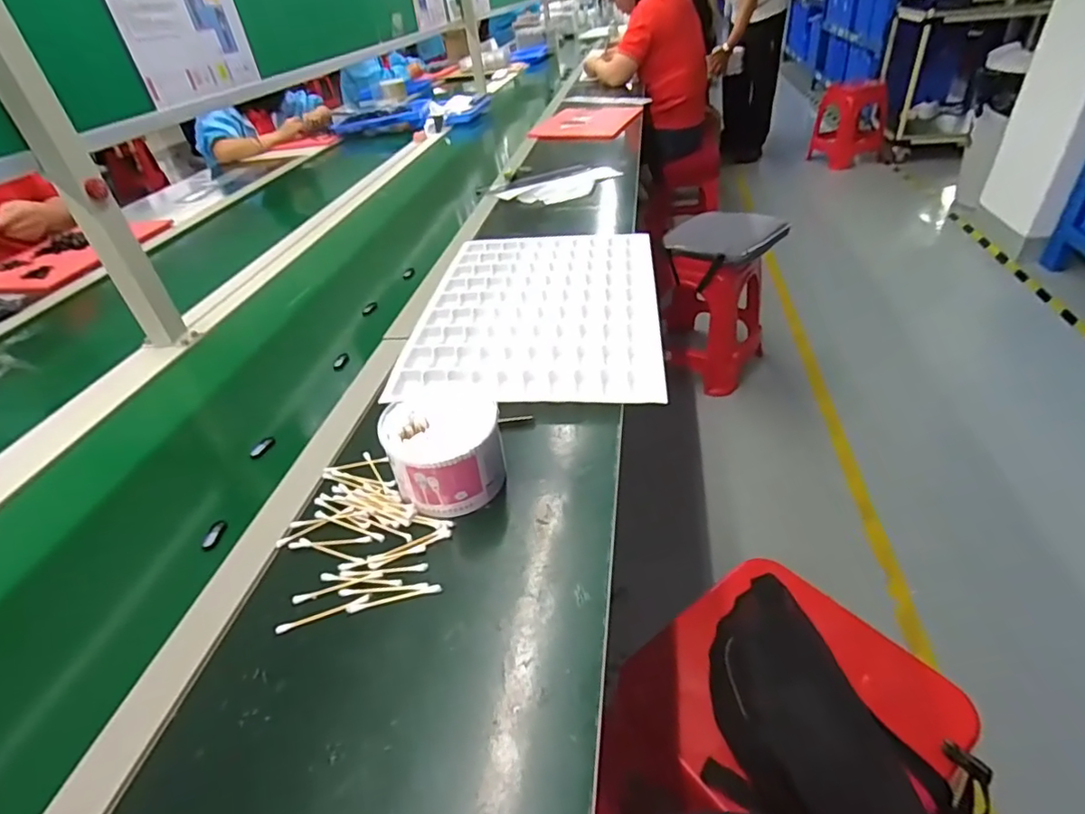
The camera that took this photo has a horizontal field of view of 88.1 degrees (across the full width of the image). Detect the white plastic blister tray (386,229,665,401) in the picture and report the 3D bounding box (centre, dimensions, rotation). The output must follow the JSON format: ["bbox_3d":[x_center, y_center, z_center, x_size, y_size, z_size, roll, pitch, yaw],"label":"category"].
[{"bbox_3d":[-0.001,-0.156,0.822,0.327,0.014,0.470,1,39,7],"label":"white plastic blister tray"}]

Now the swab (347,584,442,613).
[{"bbox_3d":[-0.120,0.155,0.455,0.075,0.004,0.007,-12,39,-8],"label":"swab"}]

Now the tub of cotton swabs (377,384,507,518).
[{"bbox_3d":[-0.092,0.039,0.540,0.104,0.074,0.109,-3,38,3],"label":"tub of cotton swabs"}]

